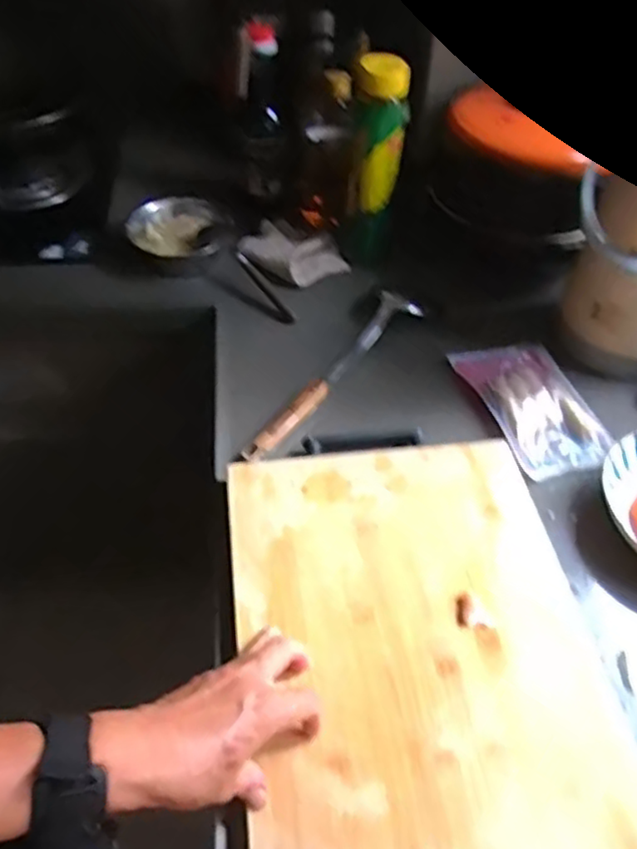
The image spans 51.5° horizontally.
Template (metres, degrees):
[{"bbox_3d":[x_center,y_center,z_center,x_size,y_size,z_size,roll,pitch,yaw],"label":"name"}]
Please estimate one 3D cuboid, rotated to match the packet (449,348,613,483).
[{"bbox_3d":[0.230,-0.025,0.709,0.106,0.013,0.176,-12,51,-12],"label":"packet"}]

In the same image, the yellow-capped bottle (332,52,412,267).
[{"bbox_3d":[0.070,-0.319,0.809,0.071,0.234,0.049,-14,51,-14],"label":"yellow-capped bottle"}]

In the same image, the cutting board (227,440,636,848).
[{"bbox_3d":[0.076,0.170,0.521,0.276,0.011,0.375,-4,50,-6],"label":"cutting board"}]

